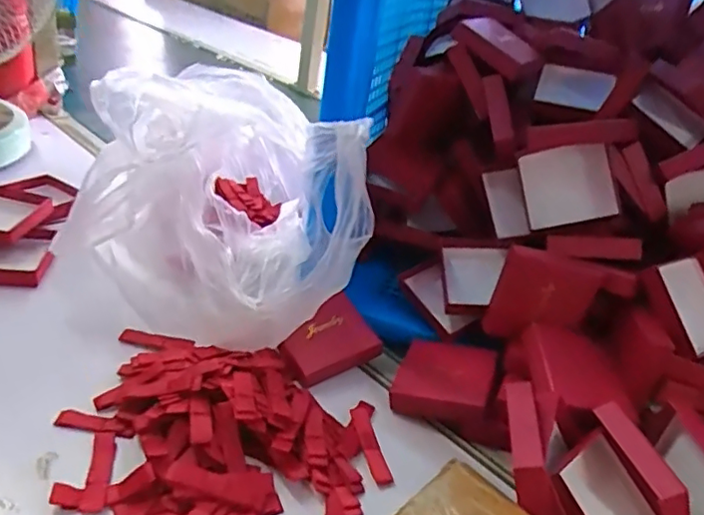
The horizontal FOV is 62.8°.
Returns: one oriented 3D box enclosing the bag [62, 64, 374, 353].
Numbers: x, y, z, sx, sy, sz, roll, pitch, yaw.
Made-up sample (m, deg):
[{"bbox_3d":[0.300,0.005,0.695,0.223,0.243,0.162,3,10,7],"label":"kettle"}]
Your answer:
[{"bbox_3d":[-0.157,-0.080,0.613,0.247,0.218,0.381,-1,31,-19],"label":"bag"}]

